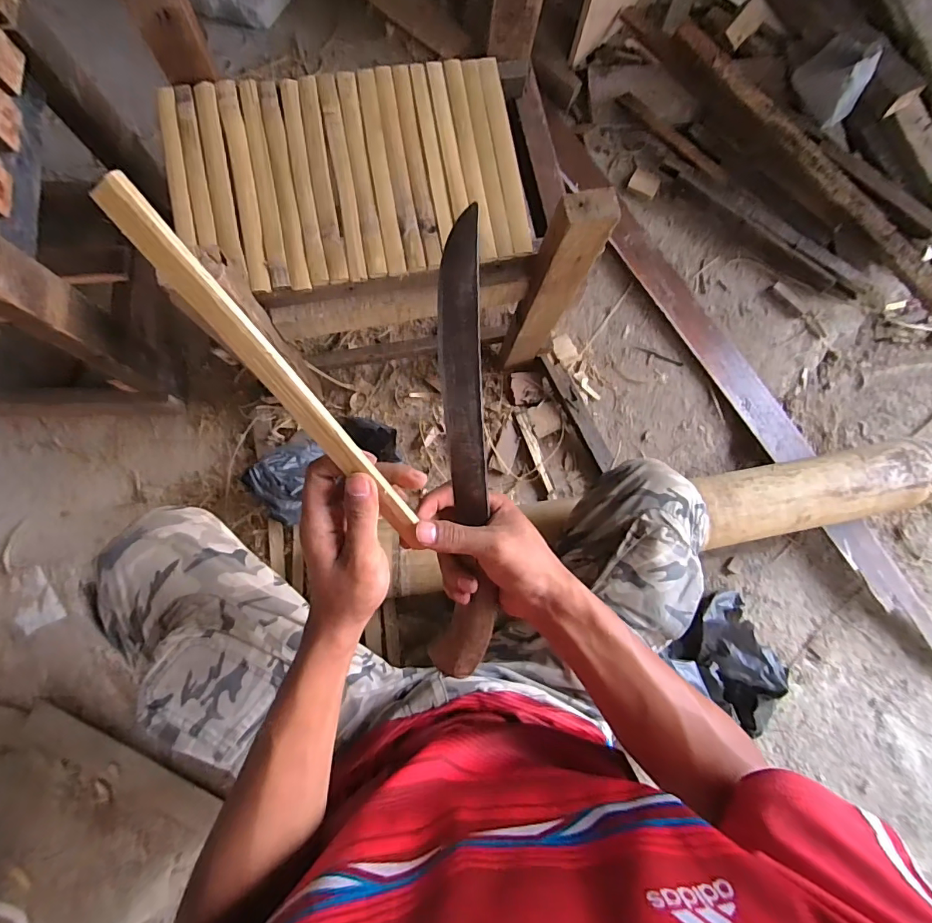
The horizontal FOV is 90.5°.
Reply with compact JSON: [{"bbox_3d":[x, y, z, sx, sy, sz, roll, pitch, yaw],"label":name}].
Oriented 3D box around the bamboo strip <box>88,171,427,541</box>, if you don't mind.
[{"bbox_3d":[-0.102,-0.037,0.279,0.021,0.017,0.255,-41,120,-9],"label":"bamboo strip"}]

